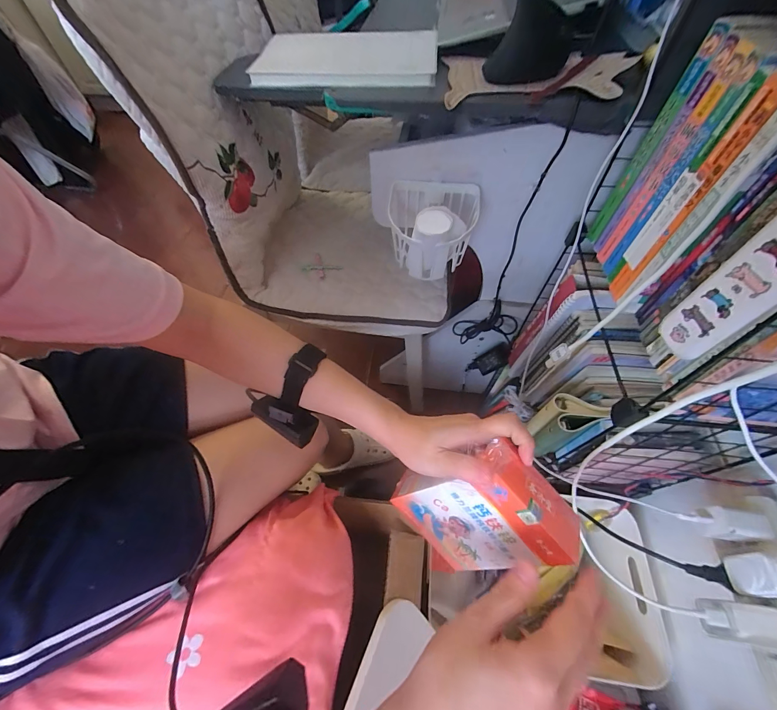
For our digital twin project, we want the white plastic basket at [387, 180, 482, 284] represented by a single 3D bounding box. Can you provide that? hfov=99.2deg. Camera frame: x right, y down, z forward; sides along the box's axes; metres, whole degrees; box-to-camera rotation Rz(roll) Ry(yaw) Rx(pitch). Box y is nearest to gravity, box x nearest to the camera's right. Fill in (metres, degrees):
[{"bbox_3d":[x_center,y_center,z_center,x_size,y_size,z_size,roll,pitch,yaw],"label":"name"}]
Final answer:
[{"bbox_3d":[0.061,-0.195,0.523,0.138,0.126,0.137,8,56,5],"label":"white plastic basket"}]

